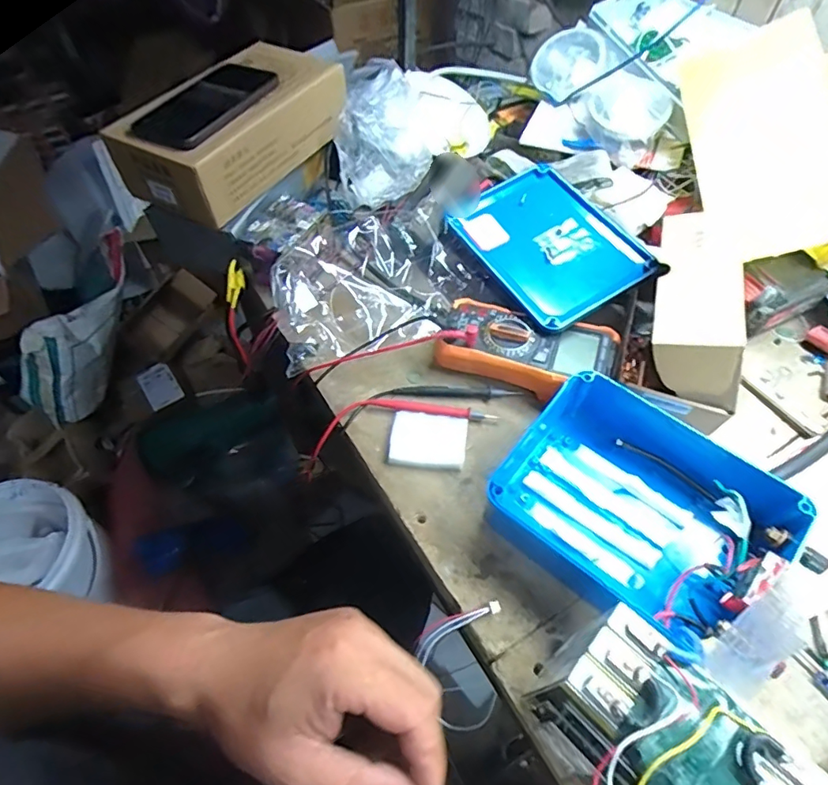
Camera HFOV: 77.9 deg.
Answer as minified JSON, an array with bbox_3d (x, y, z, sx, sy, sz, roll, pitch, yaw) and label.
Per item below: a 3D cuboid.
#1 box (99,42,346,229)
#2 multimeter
[{"bbox_3d":[-0.219,-0.322,0.617,0.158,0.085,0.256,29,61,20],"label":"box"},{"bbox_3d":[0.113,-0.039,0.527,0.173,0.045,0.090,15,57,12],"label":"multimeter"}]

